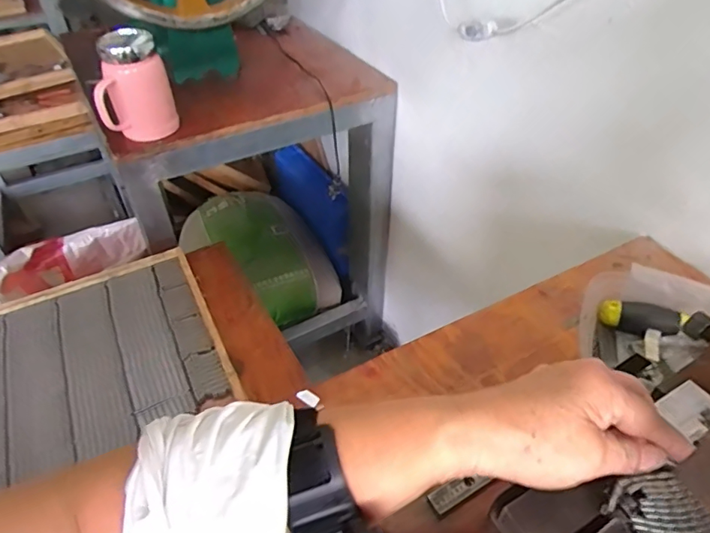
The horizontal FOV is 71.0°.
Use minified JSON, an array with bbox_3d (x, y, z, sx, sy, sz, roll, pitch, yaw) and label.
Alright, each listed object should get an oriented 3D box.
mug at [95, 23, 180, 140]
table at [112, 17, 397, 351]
[{"bbox_3d":[-0.329,-0.264,0.738,0.100,0.140,0.099,-14,45,-14],"label":"mug"},{"bbox_3d":[-0.210,-0.142,1.127,0.483,0.612,0.395,-19,47,-18],"label":"table"}]

